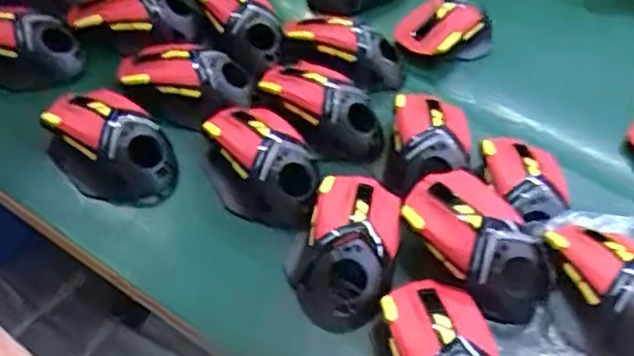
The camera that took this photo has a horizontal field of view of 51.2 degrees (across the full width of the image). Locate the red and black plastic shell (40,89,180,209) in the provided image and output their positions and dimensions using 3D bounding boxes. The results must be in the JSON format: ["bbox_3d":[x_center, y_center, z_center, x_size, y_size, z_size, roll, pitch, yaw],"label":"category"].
[{"bbox_3d":[-0.163,-0.028,0.520,0.123,0.038,0.075,34,52,22],"label":"red and black plastic shell"}]

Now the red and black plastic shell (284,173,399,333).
[{"bbox_3d":[0.022,0.043,0.473,0.072,0.038,0.125,15,48,7],"label":"red and black plastic shell"}]

